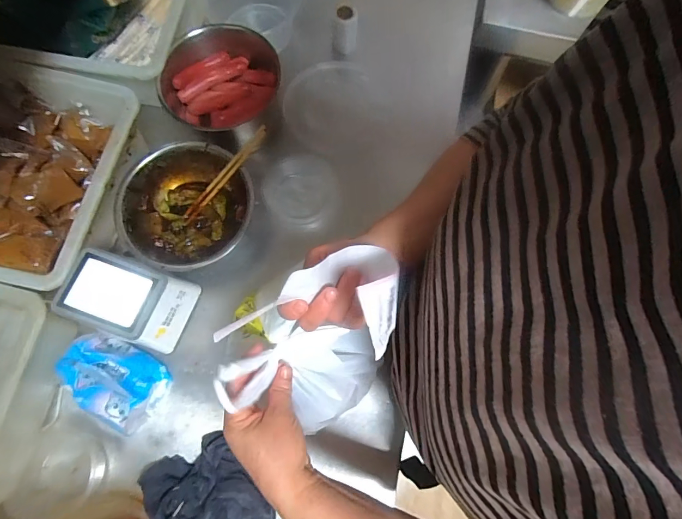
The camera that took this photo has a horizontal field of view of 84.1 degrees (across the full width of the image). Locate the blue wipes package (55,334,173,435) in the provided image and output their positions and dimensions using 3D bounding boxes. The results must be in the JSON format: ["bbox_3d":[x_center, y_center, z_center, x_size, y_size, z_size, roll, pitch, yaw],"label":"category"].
[{"bbox_3d":[-0.293,0.157,0.484,0.123,0.059,0.093,32,77,7],"label":"blue wipes package"}]

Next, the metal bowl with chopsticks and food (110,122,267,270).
[{"bbox_3d":[-0.215,-0.080,0.534,0.171,0.092,0.198,15,76,3],"label":"metal bowl with chopsticks and food"}]

